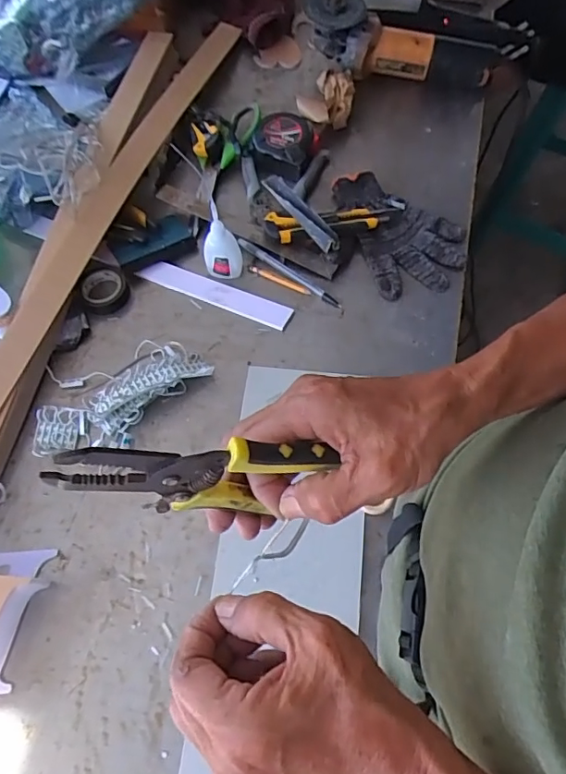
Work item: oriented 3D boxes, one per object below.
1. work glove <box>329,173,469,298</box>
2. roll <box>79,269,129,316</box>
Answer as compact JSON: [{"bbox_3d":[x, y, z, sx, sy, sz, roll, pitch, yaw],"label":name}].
[{"bbox_3d":[0.152,-0.204,0.663,0.127,0.021,0.189,-21,65,-7],"label":"work glove"},{"bbox_3d":[-0.215,-0.118,0.635,0.052,0.024,0.055,-1,64,3],"label":"roll"}]

